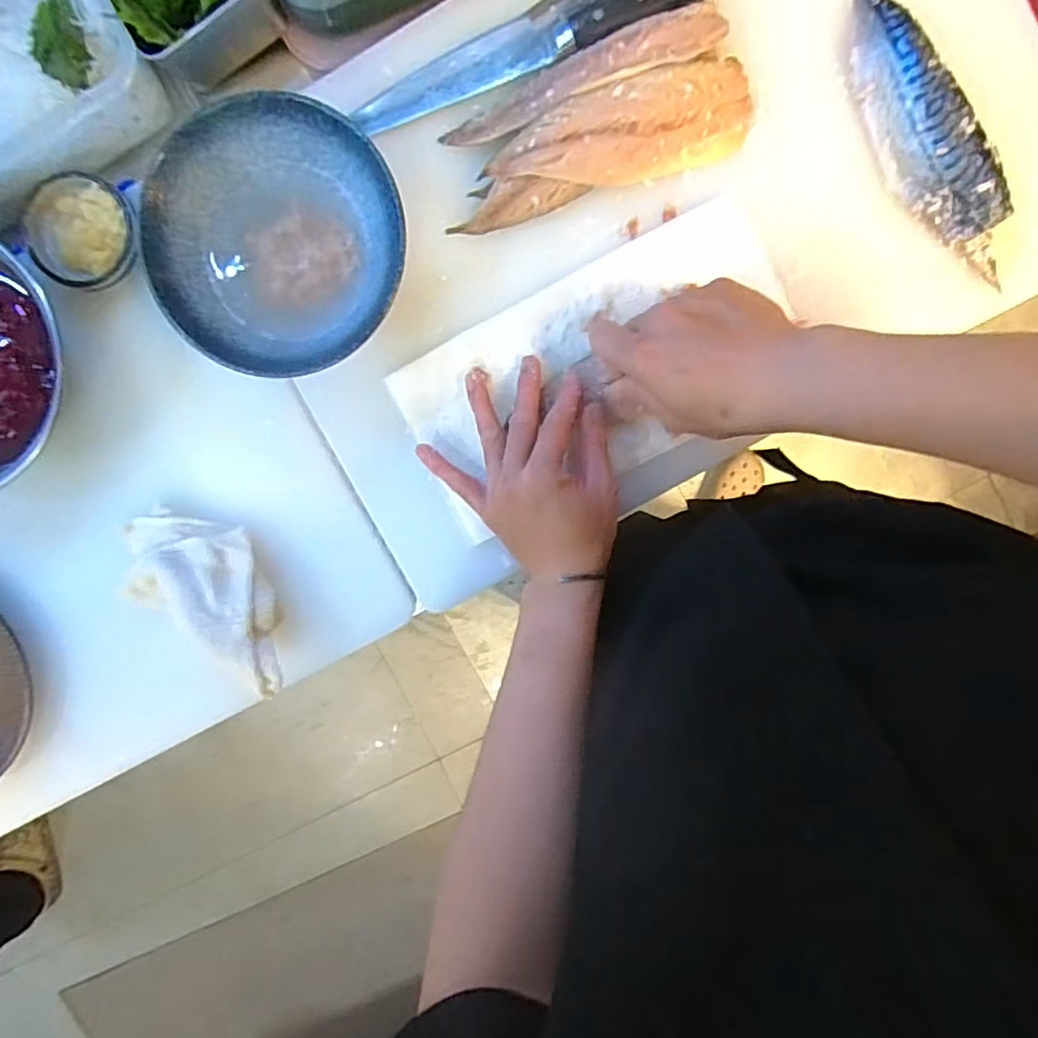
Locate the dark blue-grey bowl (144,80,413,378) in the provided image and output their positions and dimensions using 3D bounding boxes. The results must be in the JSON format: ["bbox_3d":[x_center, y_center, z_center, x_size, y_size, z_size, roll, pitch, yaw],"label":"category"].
[{"bbox_3d":[-0.166,-0.189,0.432,0.175,0.068,0.166,0,96,1],"label":"dark blue-grey bowl"}]

